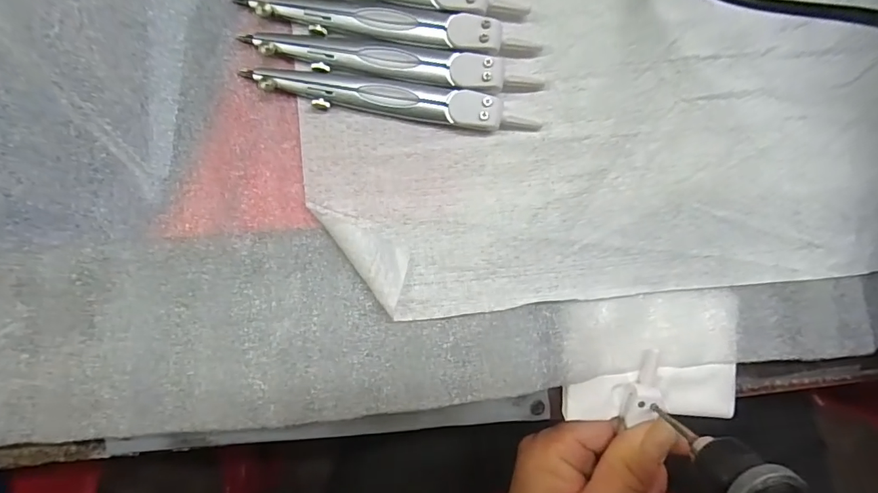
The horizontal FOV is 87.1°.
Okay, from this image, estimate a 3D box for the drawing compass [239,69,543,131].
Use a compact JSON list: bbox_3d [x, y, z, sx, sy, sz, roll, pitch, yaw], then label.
[{"bbox_3d":[-0.019,-0.064,0.201,0.125,0.008,0.014,8,97,-4],"label":"drawing compass"}]

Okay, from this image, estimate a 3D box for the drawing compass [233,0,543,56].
[{"bbox_3d":[-0.019,-0.096,0.198,0.125,0.006,0.016,6,97,-4],"label":"drawing compass"}]

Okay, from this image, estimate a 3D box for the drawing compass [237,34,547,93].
[{"bbox_3d":[-0.017,-0.079,0.200,0.125,0.006,0.015,5,97,-4],"label":"drawing compass"}]

